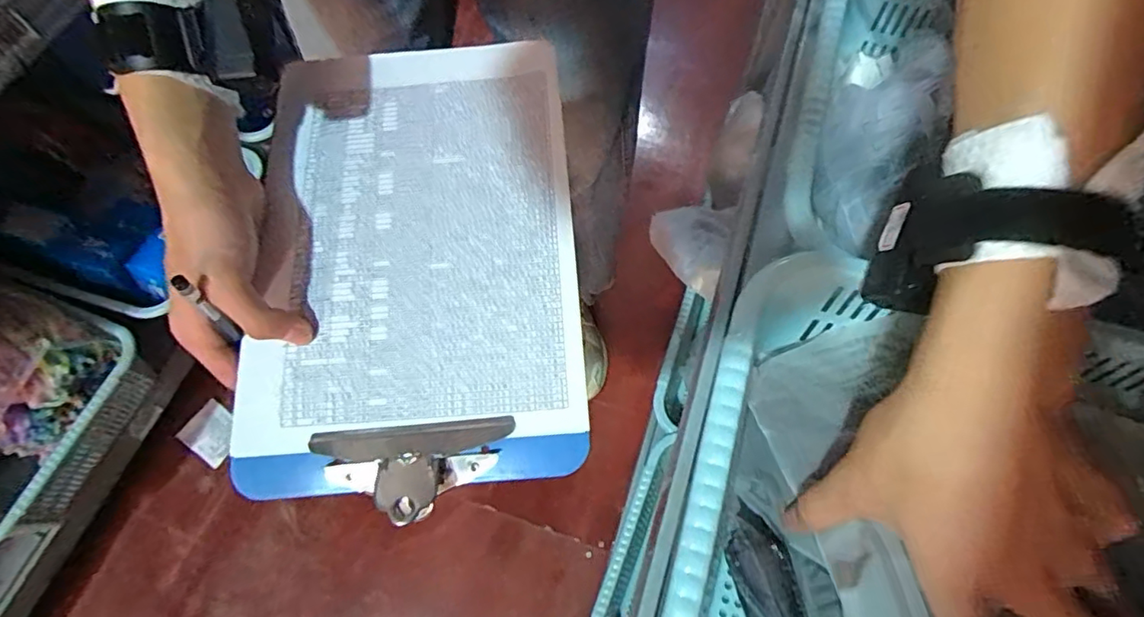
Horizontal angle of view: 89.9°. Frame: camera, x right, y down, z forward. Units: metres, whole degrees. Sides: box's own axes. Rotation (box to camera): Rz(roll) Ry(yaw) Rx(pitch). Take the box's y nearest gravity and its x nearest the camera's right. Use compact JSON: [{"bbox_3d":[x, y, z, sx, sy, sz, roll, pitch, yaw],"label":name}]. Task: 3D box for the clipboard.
[{"bbox_3d":[-0.106,-0.042,0.383,0.203,0.022,0.317,-5,72,-2],"label":"clipboard"}]

